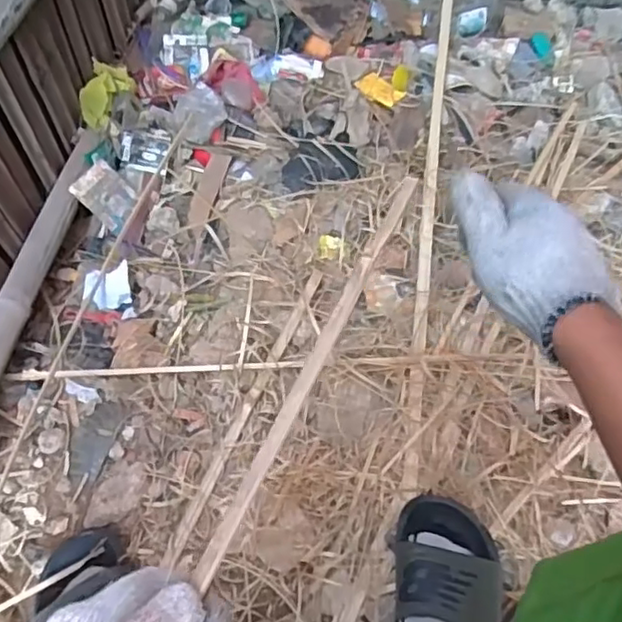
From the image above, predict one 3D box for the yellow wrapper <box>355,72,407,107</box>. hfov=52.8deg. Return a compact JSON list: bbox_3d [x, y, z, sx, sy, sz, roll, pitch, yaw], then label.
[{"bbox_3d":[0.118,-0.379,1.078,0.077,0.010,0.049,32,62,16],"label":"yellow wrapper"}]

